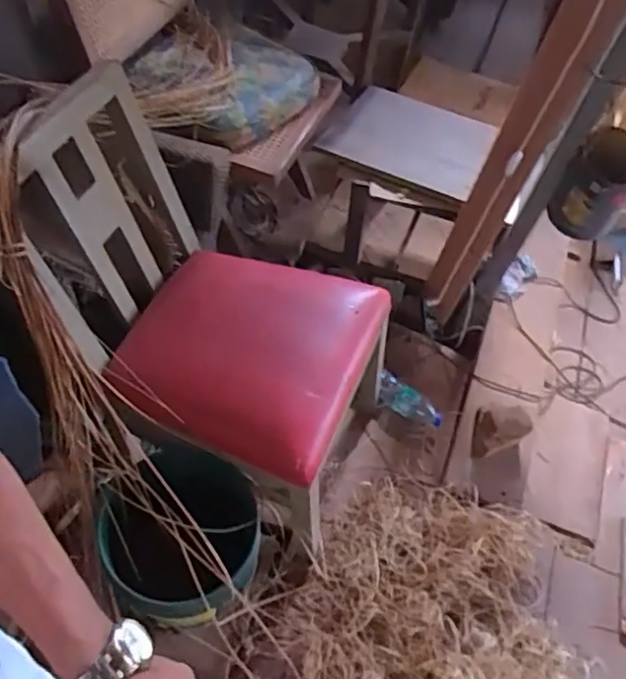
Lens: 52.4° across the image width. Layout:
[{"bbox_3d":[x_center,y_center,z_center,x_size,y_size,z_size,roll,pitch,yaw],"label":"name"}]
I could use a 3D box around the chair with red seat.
[{"bbox_3d":[-0.215,-0.027,1.332,0.682,0.719,0.490,23,55,7],"label":"chair with red seat"}]

